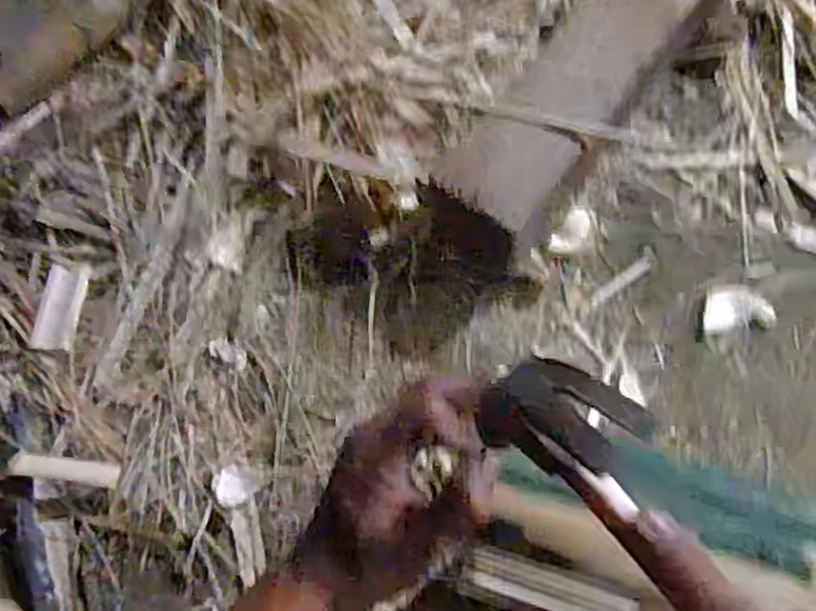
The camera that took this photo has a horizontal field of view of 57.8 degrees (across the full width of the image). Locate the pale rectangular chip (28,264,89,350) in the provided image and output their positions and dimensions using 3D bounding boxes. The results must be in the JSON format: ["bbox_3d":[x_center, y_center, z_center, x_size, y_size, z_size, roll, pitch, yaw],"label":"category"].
[{"bbox_3d":[-0.396,0.003,0.838,0.051,0.012,0.097,7,65,3],"label":"pale rectangular chip"}]

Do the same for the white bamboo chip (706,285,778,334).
[{"bbox_3d":[0.372,0.004,0.837,0.079,0.004,0.058,-2,65,-1],"label":"white bamboo chip"}]

